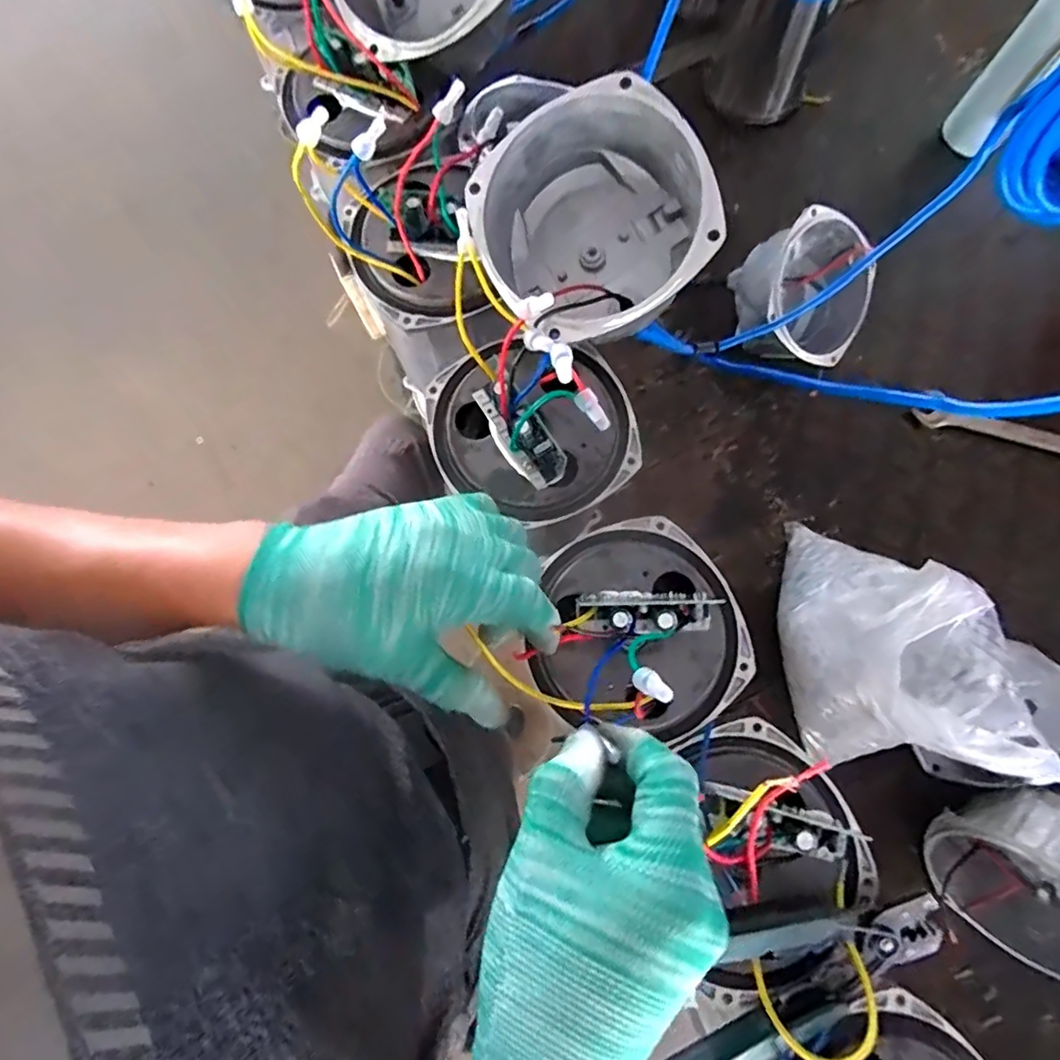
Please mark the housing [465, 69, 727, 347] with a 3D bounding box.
[{"bbox_3d":[0.040,-0.181,0.358,0.131,0.081,0.131,0,90,12],"label":"housing"}]

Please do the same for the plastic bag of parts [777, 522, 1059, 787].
[{"bbox_3d":[0.305,0.083,0.485,0.158,0.168,0.213,-17,78,-3],"label":"plastic bag of parts"}]

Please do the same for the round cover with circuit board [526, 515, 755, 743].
[{"bbox_3d":[0.064,0.061,0.341,0.125,0.034,0.129,0,78,1],"label":"round cover with circuit board"}]

